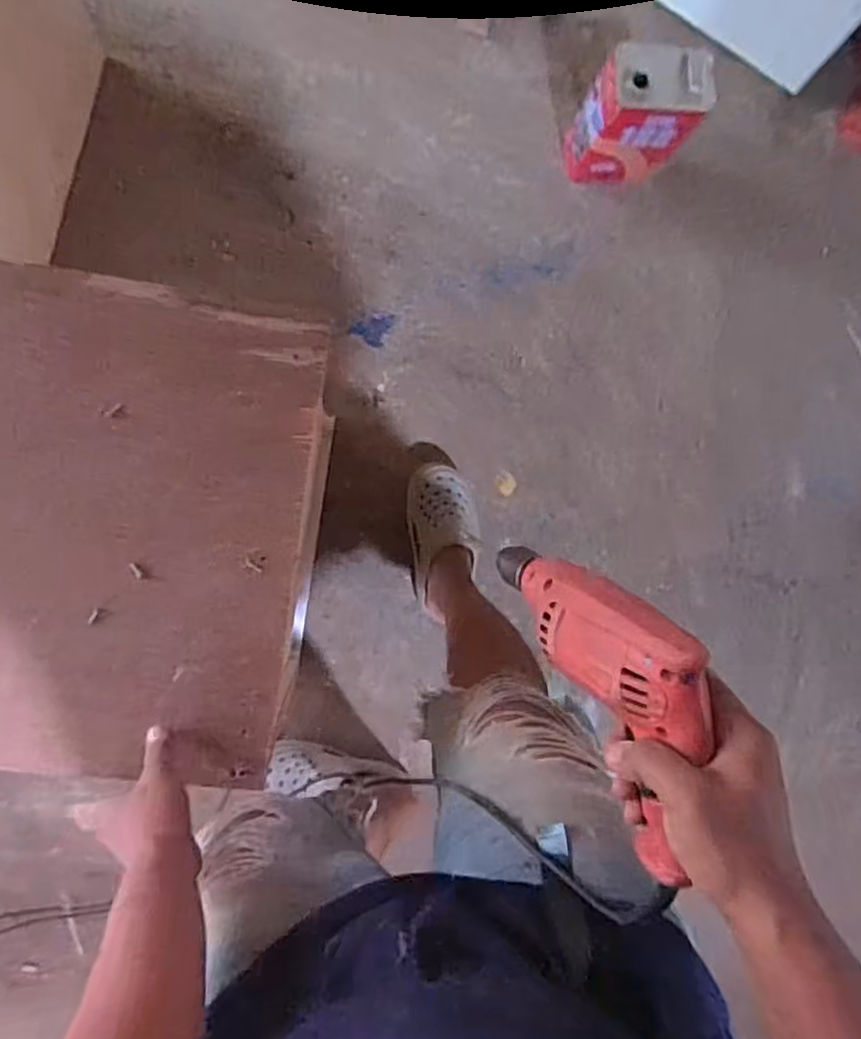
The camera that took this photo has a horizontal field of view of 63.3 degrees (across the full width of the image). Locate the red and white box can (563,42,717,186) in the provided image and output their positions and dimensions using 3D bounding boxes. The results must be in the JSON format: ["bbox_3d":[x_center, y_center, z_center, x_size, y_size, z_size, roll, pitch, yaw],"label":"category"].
[{"bbox_3d":[0.358,-0.705,1.238,0.166,0.258,0.124,-4,88,-10],"label":"red and white box can"}]

